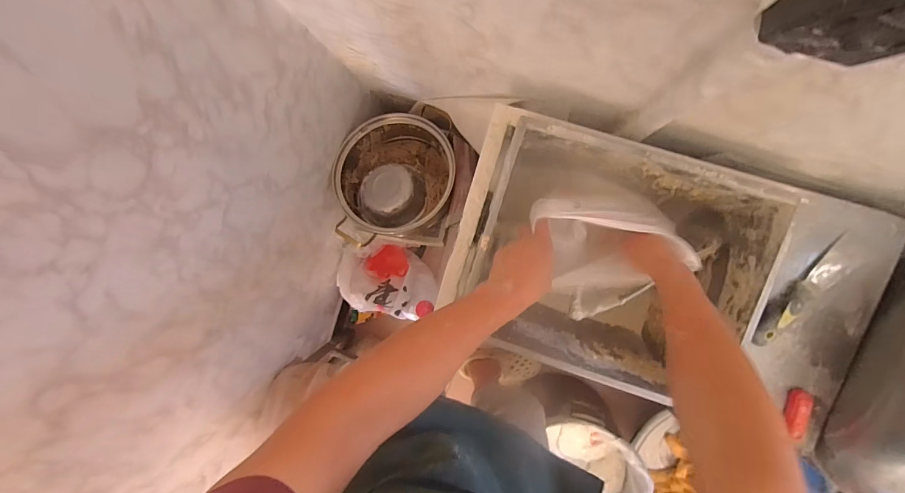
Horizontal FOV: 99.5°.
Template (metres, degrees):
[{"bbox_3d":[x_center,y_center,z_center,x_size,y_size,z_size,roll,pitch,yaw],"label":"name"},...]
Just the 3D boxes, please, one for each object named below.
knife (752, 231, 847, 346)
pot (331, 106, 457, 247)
[{"bbox_3d":[0.494,0.068,0.536,0.033,0.022,0.186,41,98,2],"label":"knife"},{"bbox_3d":[-0.153,-0.176,0.944,0.309,0.136,0.275,-8,94,7],"label":"pot"}]

